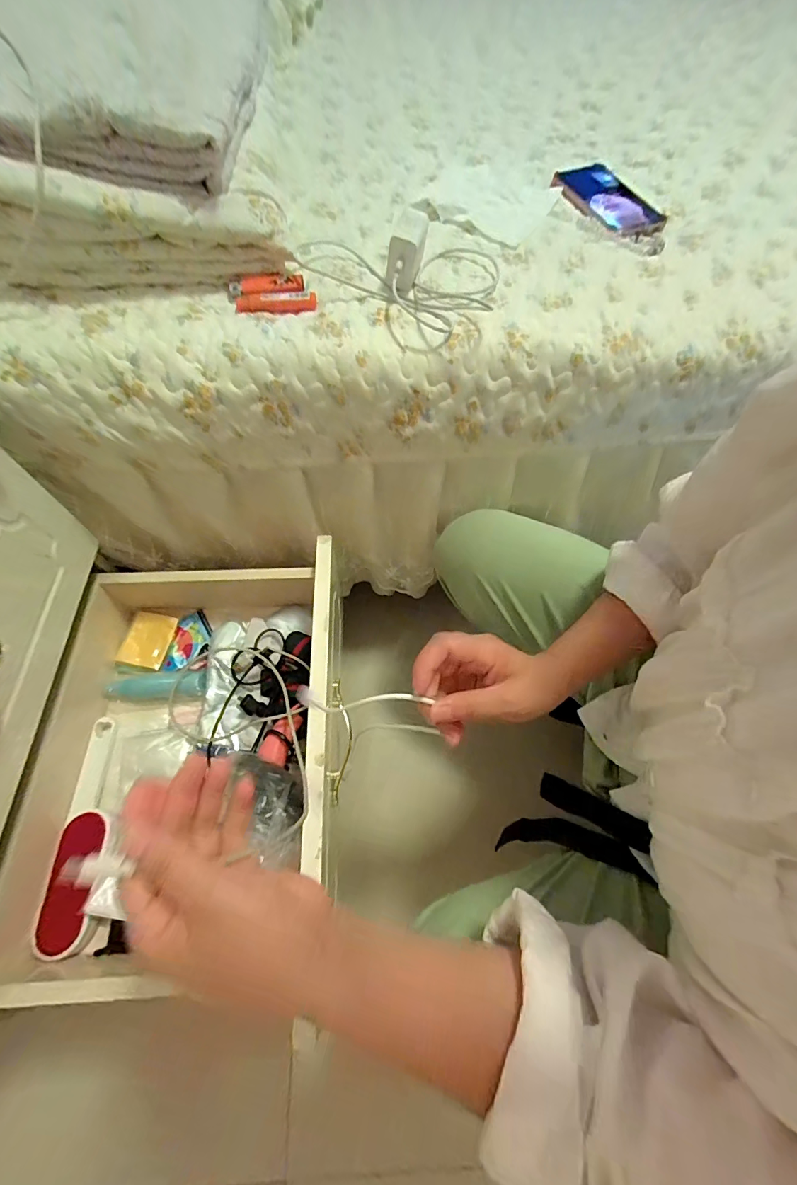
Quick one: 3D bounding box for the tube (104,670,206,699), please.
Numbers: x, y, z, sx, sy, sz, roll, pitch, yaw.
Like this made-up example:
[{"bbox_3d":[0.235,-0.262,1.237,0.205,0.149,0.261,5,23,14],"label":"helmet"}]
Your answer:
[{"bbox_3d":[-0.314,0.119,0.544,0.124,0.023,0.031,-1,62,-1],"label":"tube"}]

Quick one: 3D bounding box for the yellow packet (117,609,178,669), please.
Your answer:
[{"bbox_3d":[-0.346,0.064,0.580,0.055,0.012,0.075,9,62,4],"label":"yellow packet"}]

